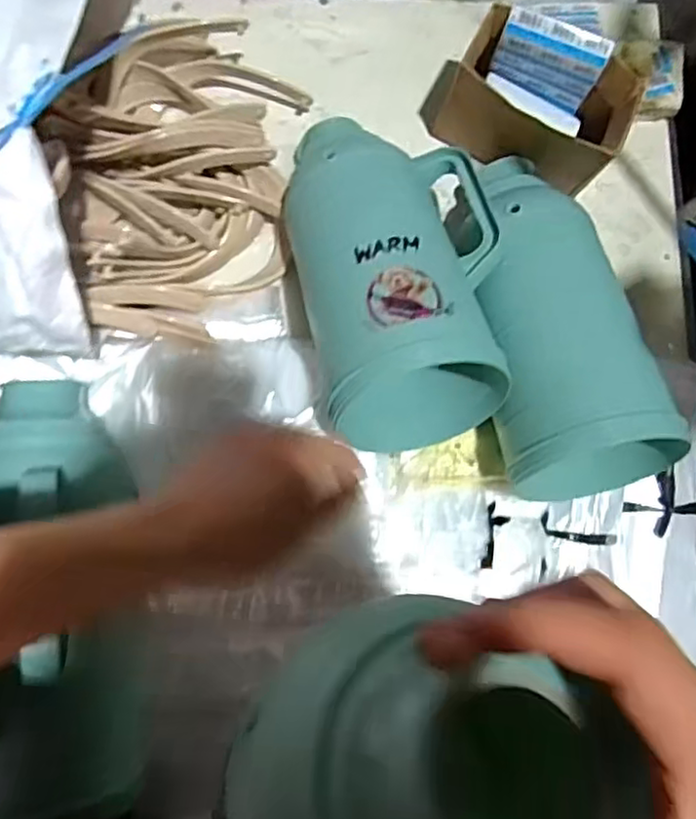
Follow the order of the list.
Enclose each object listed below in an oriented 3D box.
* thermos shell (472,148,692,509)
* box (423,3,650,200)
[{"bbox_3d":[0.191,-0.092,0.642,0.142,0.134,0.351,-12,85,-7],"label":"thermos shell"},{"bbox_3d":[0.192,-0.330,0.720,0.196,0.105,0.120,24,82,-2],"label":"box"}]

